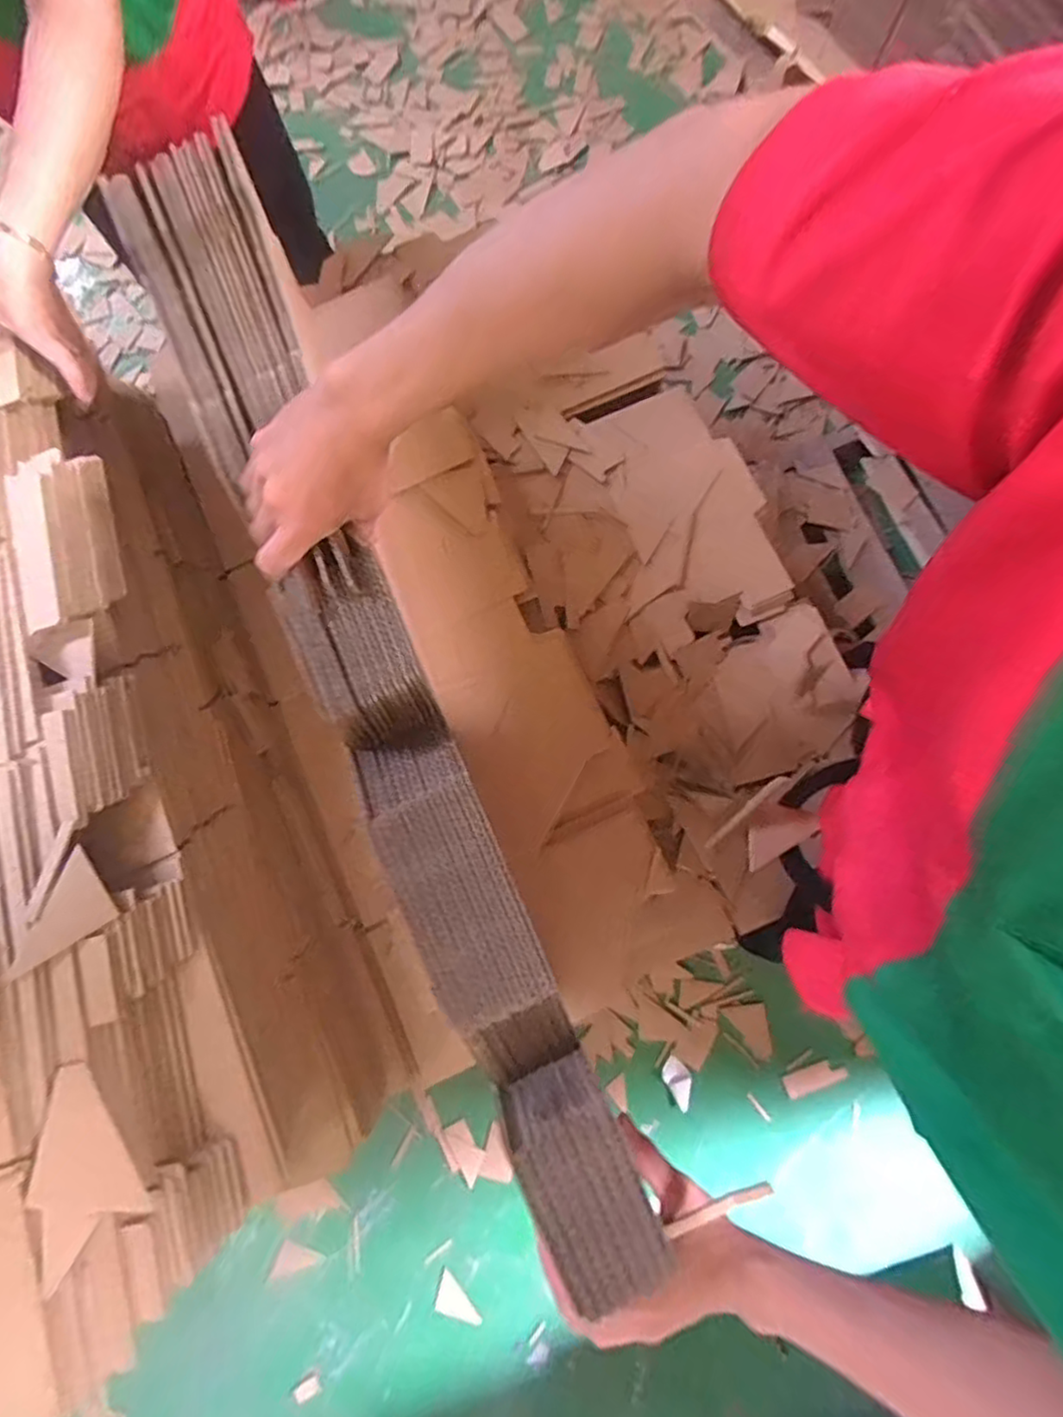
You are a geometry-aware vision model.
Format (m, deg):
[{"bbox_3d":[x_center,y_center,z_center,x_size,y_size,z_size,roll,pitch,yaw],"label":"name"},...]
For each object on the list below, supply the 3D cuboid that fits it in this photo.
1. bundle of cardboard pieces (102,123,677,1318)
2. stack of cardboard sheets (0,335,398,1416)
[{"bbox_3d":[-0.124,-0.032,0.497,0.100,0.109,0.865,-24,81,-3],"label":"bundle of cardboard pieces"},{"bbox_3d":[-0.565,0.104,0.660,0.532,0.300,0.927,-23,79,-3],"label":"stack of cardboard sheets"}]

